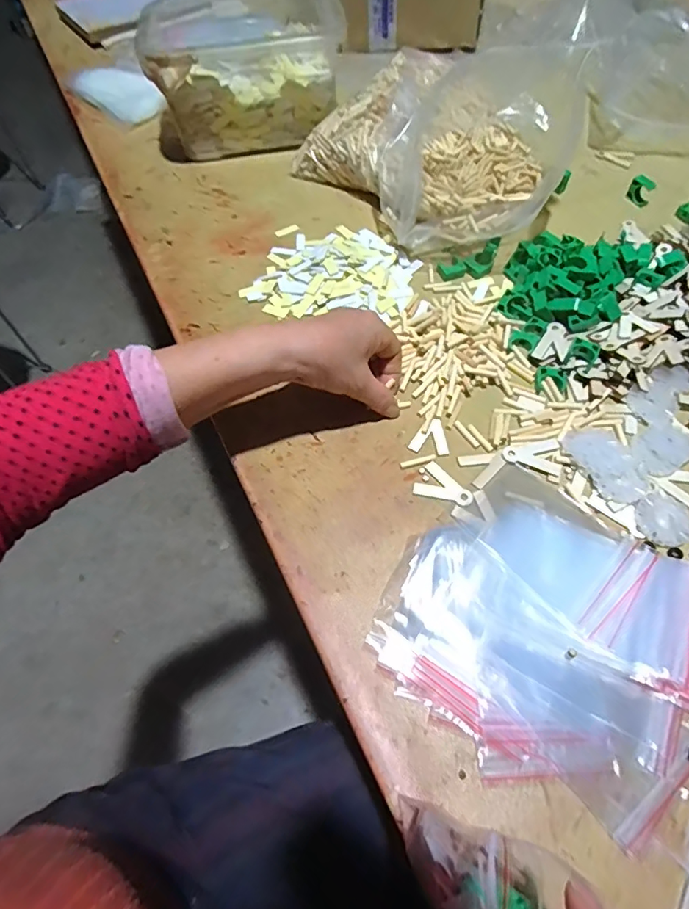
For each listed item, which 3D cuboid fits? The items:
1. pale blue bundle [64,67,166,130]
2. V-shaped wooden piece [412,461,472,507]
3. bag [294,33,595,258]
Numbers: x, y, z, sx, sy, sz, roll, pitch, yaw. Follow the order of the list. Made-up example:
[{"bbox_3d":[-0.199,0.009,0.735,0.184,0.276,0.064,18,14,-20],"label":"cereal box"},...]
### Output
[{"bbox_3d":[-0.333,-0.524,0.713,0.156,0.033,0.067,33,66,20],"label":"pale blue bundle"},{"bbox_3d":[0.076,0.028,0.386,0.030,0.004,0.045,-39,65,-19],"label":"V-shaped wooden piece"},{"bbox_3d":[0.114,-0.355,0.544,0.244,0.124,0.268,-31,63,-16],"label":"bag"}]

